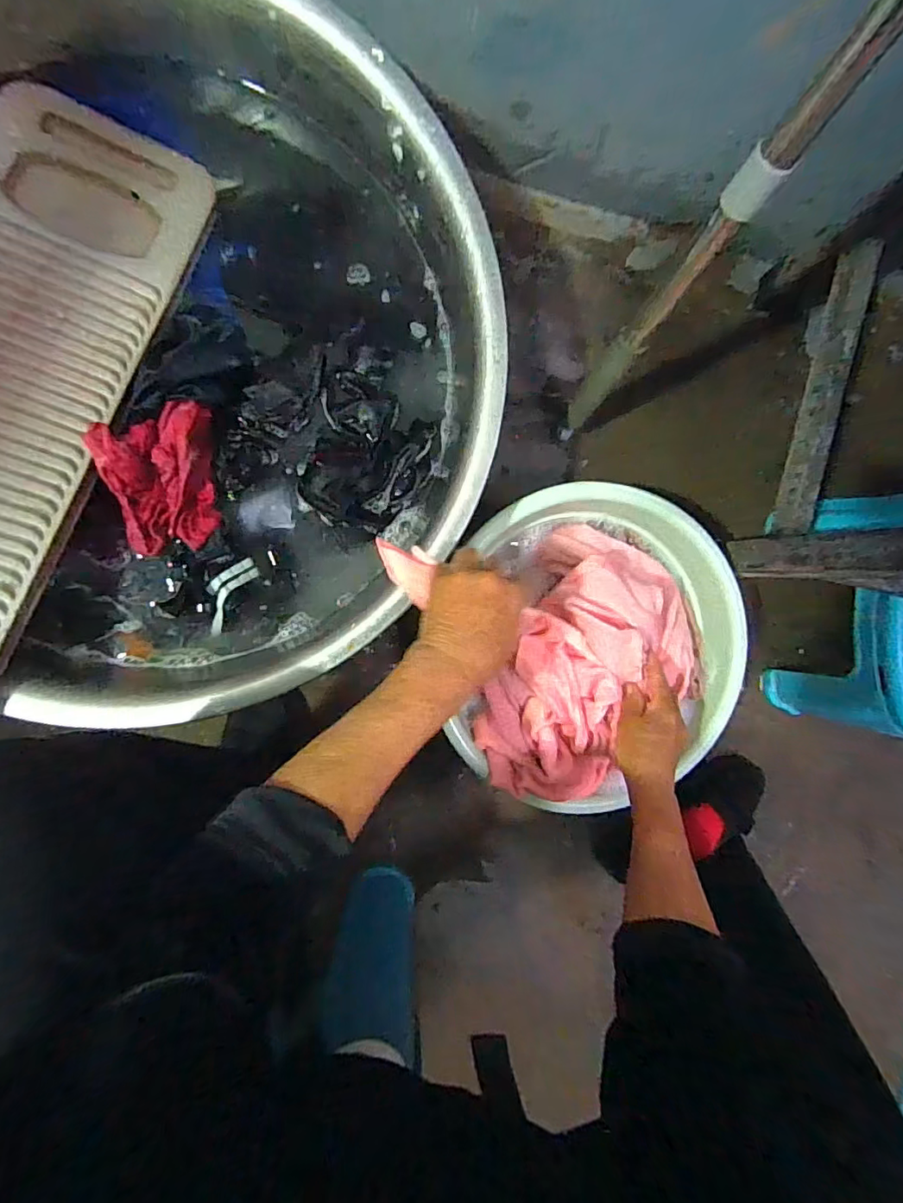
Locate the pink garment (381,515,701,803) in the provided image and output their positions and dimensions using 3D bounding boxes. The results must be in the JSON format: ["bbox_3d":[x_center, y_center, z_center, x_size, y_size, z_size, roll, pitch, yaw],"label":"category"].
[{"bbox_3d":[0.130,0.070,0.577,0.350,0.130,0.289,-10,95,-8],"label":"pink garment"}]

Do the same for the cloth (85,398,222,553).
[{"bbox_3d":[-0.269,-0.115,0.501,0.099,0.026,0.125,-18,120,-20],"label":"cloth"}]

